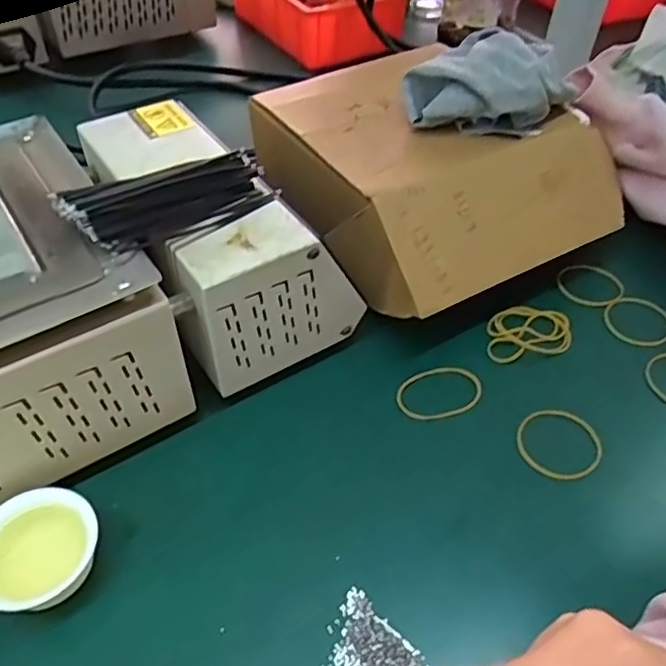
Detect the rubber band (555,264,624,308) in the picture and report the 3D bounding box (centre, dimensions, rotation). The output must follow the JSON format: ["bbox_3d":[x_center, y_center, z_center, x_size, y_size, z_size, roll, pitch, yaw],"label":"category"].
[{"bbox_3d":[0.180,-0.034,0.431,0.045,0.008,0.034,25,51,20],"label":"rubber band"}]

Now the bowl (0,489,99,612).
[{"bbox_3d":[-0.135,0.102,0.283,0.053,0.033,0.046,-21,51,-20],"label":"bowl"}]

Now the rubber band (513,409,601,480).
[{"bbox_3d":[0.126,0.062,0.344,0.044,0.006,0.044,0,53,0],"label":"rubber band"}]

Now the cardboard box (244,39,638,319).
[{"bbox_3d":[0.065,-0.110,0.443,0.198,0.086,0.215,-25,52,-23],"label":"cardboard box"}]

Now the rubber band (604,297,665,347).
[{"bbox_3d":[0.203,-0.007,0.411,0.043,0.007,0.038,24,65,18],"label":"rubber band"}]

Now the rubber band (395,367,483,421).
[{"bbox_3d":[0.063,0.035,0.364,0.051,0.006,0.035,-24,52,-23],"label":"rubber band"}]

